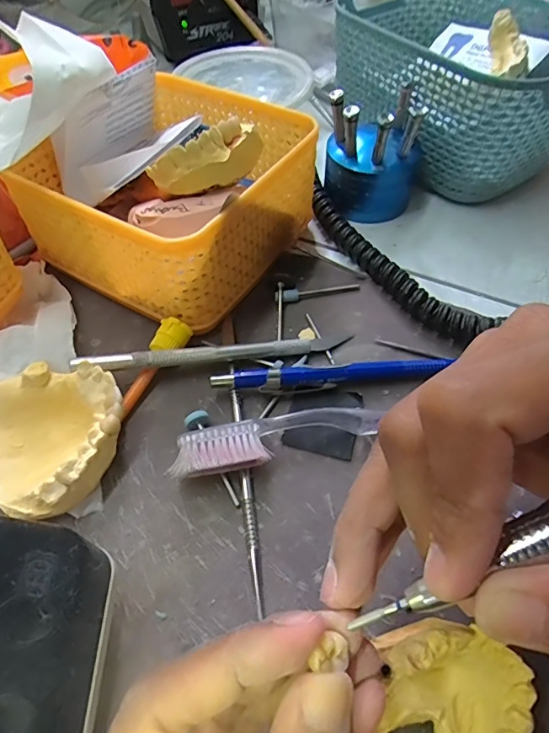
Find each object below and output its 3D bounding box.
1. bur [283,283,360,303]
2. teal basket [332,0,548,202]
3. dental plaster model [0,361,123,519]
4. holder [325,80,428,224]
[{"bbox_3d":[0.026,-0.043,0.272,0.045,0.007,0.006,-14,55,-9],"label":"bur"},{"bbox_3d":[0.126,-0.202,0.340,0.130,0.080,0.178,-30,59,-20],"label":"teal basket"},{"bbox_3d":[-0.093,0.028,0.207,0.058,0.024,0.060,0,54,0],"label":"dental plaster model"},{"bbox_3d":[0.064,-0.137,0.302,0.060,0.066,0.055,7,54,6],"label":"holder"}]

